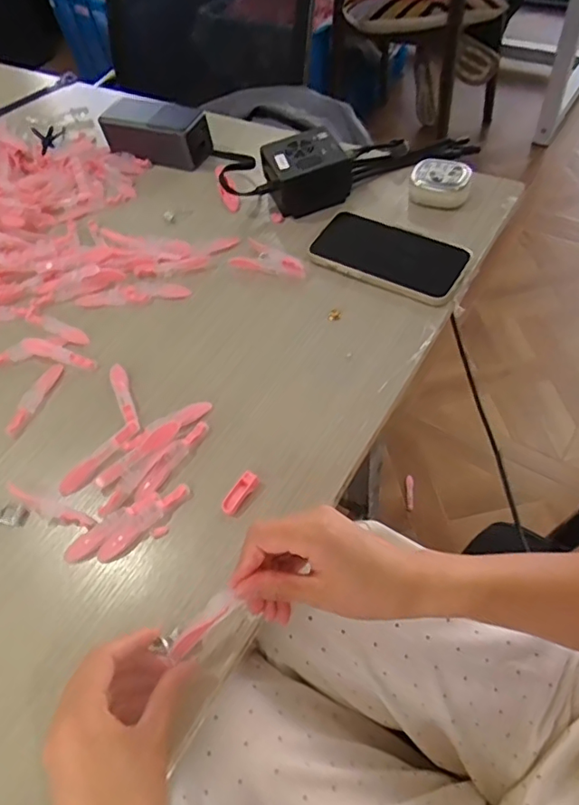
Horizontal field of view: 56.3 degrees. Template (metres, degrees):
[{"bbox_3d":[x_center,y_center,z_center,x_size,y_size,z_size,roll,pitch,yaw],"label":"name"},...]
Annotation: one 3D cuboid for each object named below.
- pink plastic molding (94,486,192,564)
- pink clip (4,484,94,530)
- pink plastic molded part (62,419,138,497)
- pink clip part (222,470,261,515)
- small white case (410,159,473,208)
[{"bbox_3d":[-0.109,0.089,0.404,0.078,0.013,0.016,-40,60,-18],"label":"pink plastic molding"},{"bbox_3d":[-0.186,0.083,0.421,0.079,0.012,0.018,20,61,19],"label":"pink clip"},{"bbox_3d":[-0.154,0.045,0.438,0.078,0.008,0.013,-44,66,-8],"label":"pink plastic molded part"},{"bbox_3d":[-0.037,0.067,0.405,0.013,0.008,0.036,29,65,24],"label":"pink clip part"},{"bbox_3d":[0.156,-0.225,0.559,0.060,0.031,0.038,14,60,15],"label":"small white case"}]

